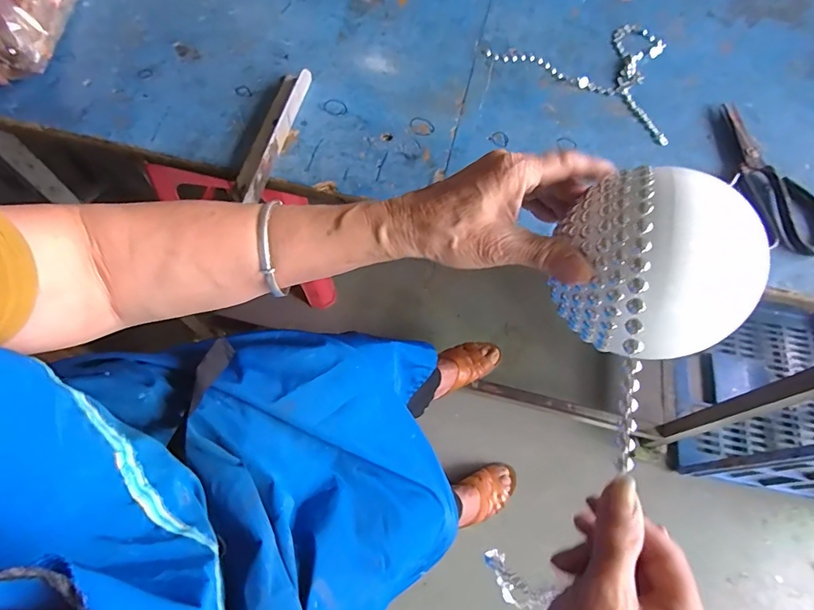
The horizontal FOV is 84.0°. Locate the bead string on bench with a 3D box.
[{"bbox_3d":[0.224,-0.285,0.519,0.215,0.006,0.160,33,68,12],"label":"bead string on bench"}]

